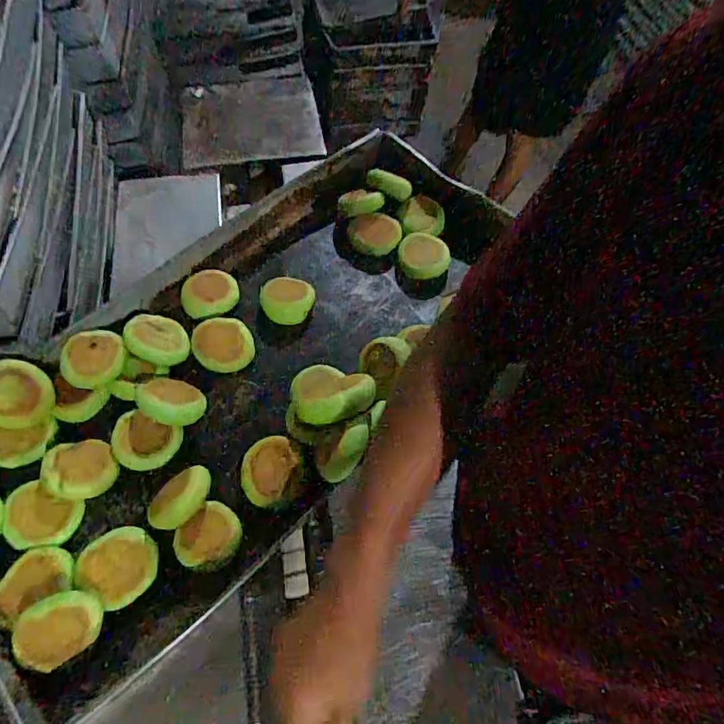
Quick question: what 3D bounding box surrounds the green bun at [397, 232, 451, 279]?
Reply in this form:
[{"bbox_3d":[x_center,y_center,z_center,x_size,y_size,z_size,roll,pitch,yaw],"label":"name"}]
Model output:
[{"bbox_3d":[0.095,-0.164,0.784,0.077,0.030,0.073,3,59,-2],"label":"green bun"}]

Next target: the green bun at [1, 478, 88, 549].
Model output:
[{"bbox_3d":[-0.366,0.178,0.575,0.077,0.031,0.067,24,46,-12],"label":"green bun"}]

